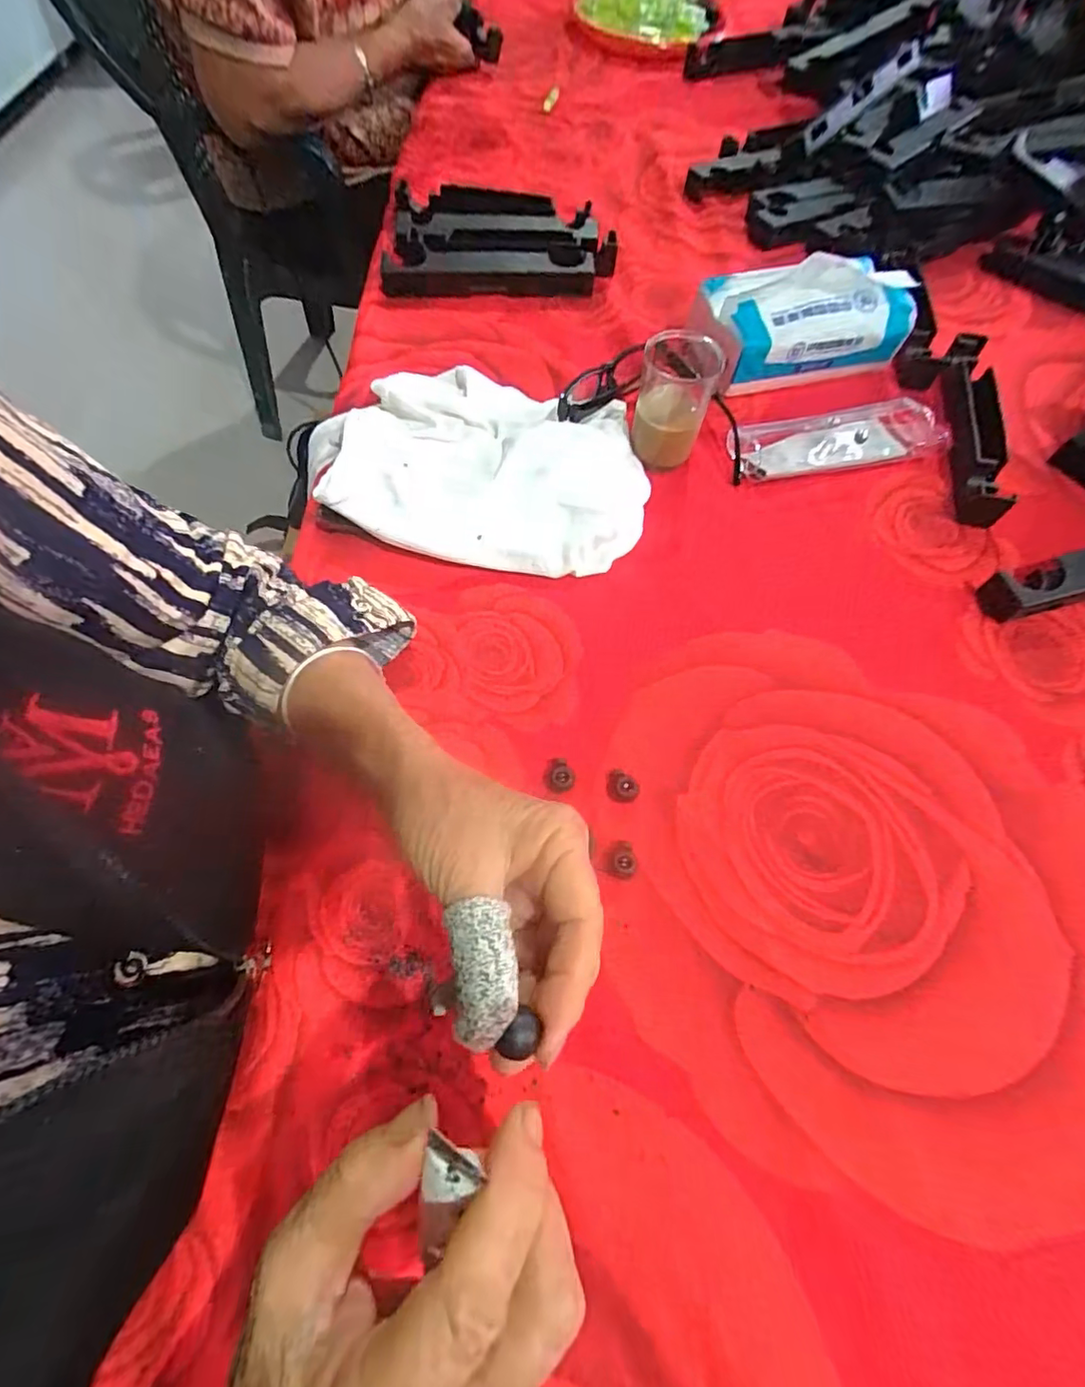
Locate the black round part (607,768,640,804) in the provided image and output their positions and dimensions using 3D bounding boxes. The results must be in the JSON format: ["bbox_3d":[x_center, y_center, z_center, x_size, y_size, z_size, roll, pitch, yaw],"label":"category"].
[{"bbox_3d":[0.045,0.054,0.320,0.019,0.011,0.015,35,68,15],"label":"black round part"}]

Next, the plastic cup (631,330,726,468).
[{"bbox_3d":[0.096,-0.214,0.414,0.051,0.078,0.054,0,64,-1],"label":"plastic cup"}]

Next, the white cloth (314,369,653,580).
[{"bbox_3d":[-0.052,-0.172,0.412,0.260,0.041,0.172,14,65,6],"label":"white cloth"}]

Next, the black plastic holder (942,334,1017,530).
[{"bbox_3d":[0.345,-0.214,0.443,0.037,0.025,0.185,12,64,5],"label":"black plastic holder"}]

